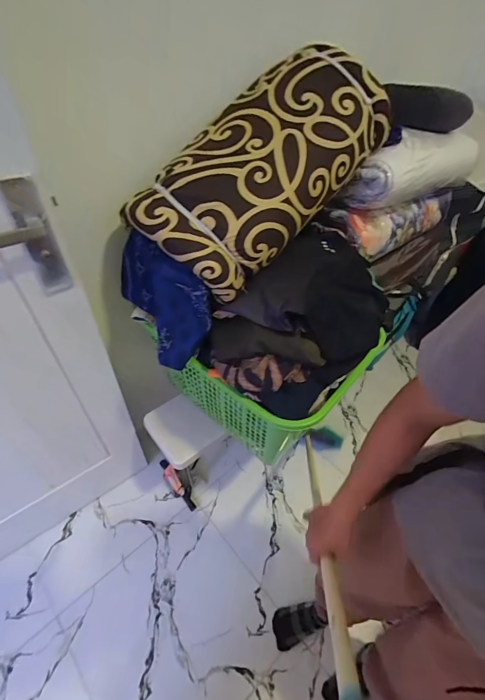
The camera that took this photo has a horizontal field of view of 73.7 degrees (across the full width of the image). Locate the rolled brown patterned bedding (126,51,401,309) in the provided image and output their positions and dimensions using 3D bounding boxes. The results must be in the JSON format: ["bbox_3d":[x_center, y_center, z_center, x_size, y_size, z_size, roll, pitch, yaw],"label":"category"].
[{"bbox_3d":[0.047,-0.376,0.660,0.246,0.153,0.548,39,81,27],"label":"rolled brown patterned bedding"}]

